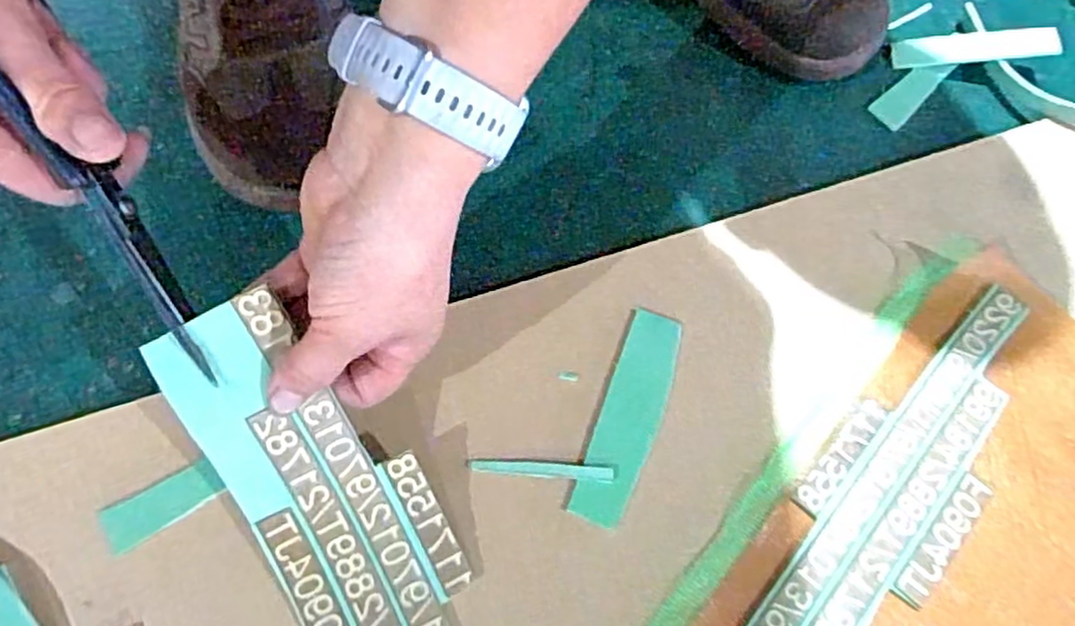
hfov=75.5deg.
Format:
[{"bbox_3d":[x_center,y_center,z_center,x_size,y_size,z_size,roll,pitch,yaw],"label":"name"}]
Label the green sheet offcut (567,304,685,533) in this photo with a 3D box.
[{"bbox_3d":[0.046,0.050,0.341,0.029,0.004,0.108,20,68,4],"label":"green sheet offcut"}]

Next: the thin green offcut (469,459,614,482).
[{"bbox_3d":[0.002,0.074,0.329,0.067,0.004,0.007,5,68,-1],"label":"thin green offcut"}]

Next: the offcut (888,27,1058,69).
[{"bbox_3d":[0.269,-0.164,0.430,0.090,0.006,0.022,1,77,16],"label":"offcut"}]

